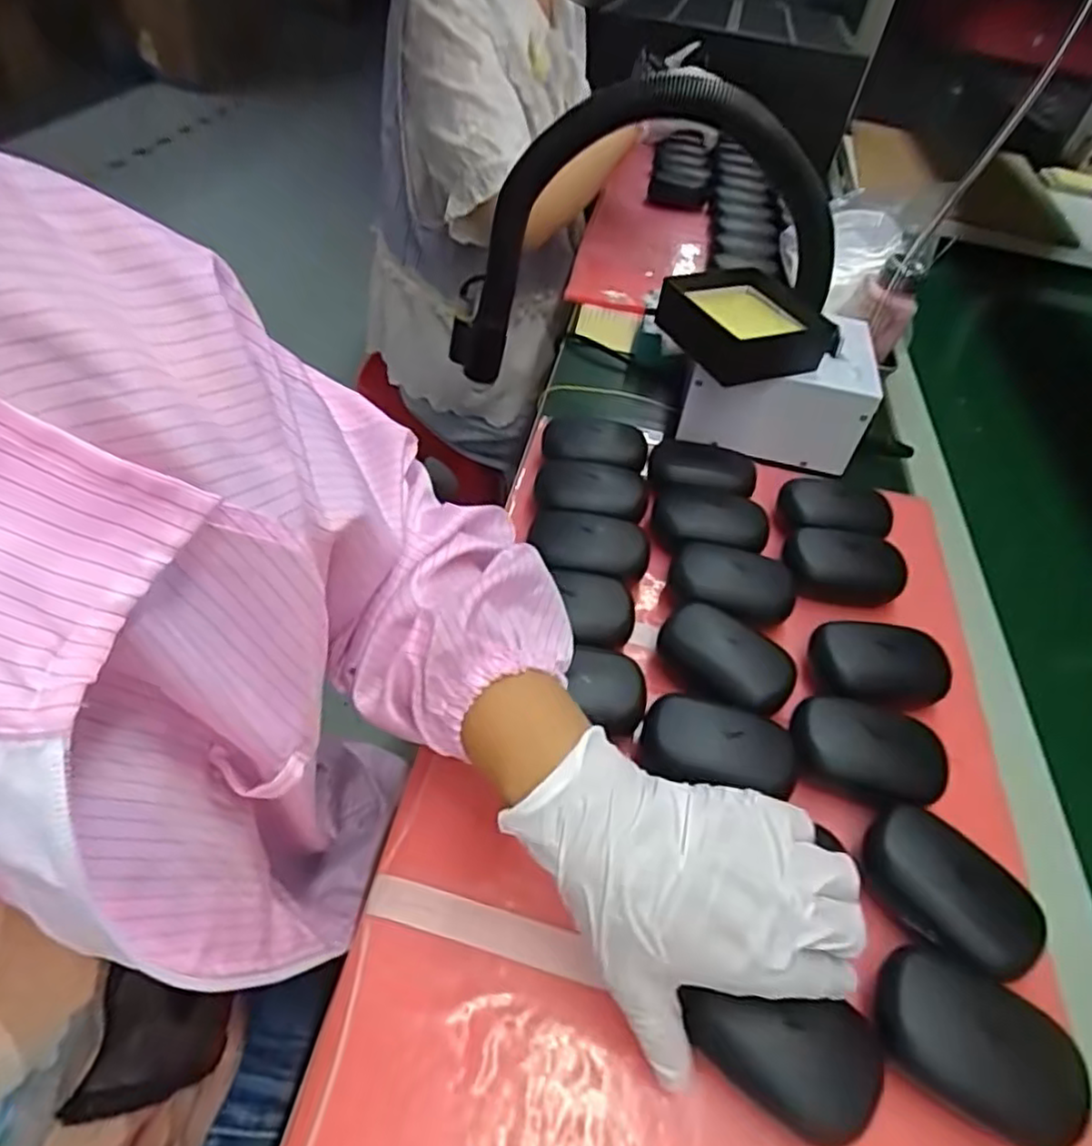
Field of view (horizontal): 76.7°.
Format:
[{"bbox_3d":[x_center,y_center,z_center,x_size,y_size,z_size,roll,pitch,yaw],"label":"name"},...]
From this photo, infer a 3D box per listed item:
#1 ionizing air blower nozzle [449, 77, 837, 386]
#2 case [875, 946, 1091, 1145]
[{"bbox_3d":[0.086,-0.266,0.584,0.328,0.255,0.145,24,49,12],"label":"ionizing air blower nozzle"},{"bbox_3d":[0.184,0.205,0.302,0.079,0.035,0.057,18,48,9],"label":"case"}]

